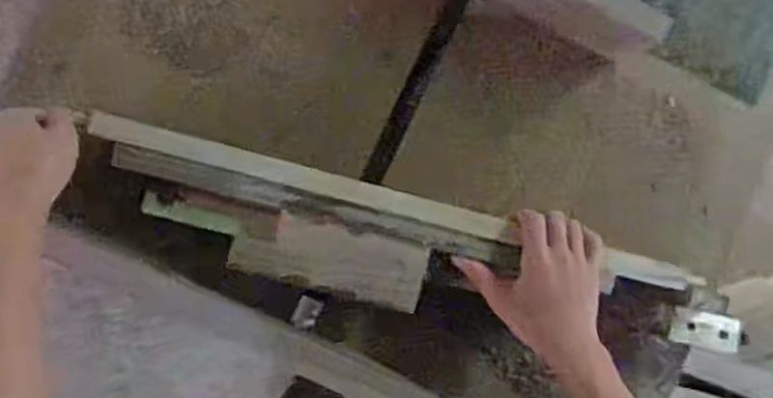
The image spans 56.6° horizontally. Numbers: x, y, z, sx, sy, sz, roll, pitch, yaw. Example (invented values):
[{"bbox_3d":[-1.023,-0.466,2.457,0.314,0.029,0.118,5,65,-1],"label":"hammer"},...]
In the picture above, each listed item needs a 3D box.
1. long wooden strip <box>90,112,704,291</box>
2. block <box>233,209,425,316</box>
[{"bbox_3d":[0.020,0.005,0.694,0.586,0.026,0.029,15,83,-8],"label":"long wooden strip"},{"bbox_3d":[-0.052,0.056,0.684,0.180,0.021,0.064,14,83,-5],"label":"block"}]

